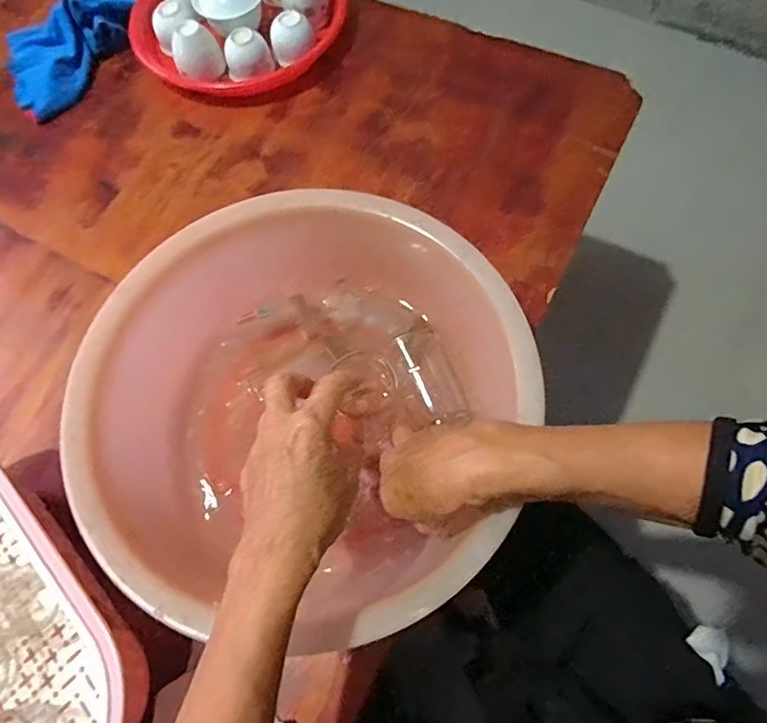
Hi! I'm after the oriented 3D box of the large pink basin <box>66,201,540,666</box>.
[{"bbox_3d":[-0.053,0.034,0.430,0.312,0.101,0.315,-1,68,3],"label":"large pink basin"}]

